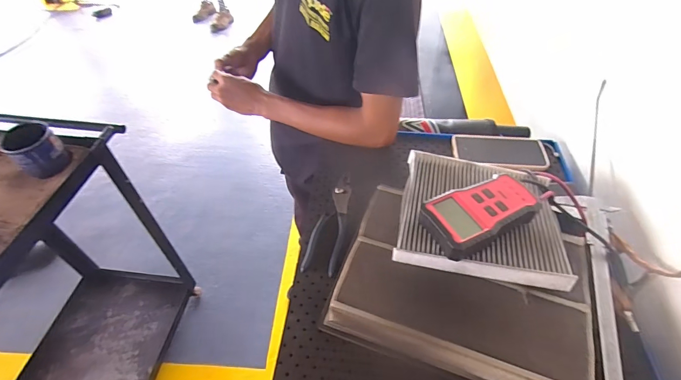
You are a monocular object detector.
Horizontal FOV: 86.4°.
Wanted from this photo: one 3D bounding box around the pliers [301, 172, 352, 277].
[{"bbox_3d":[-0.013,0.045,0.590,0.049,0.010,0.198,10,49,8],"label":"pliers"}]

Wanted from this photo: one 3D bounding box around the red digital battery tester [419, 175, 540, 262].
[{"bbox_3d":[0.181,0.033,0.473,0.145,0.038,0.080,-17,51,-15],"label":"red digital battery tester"}]

